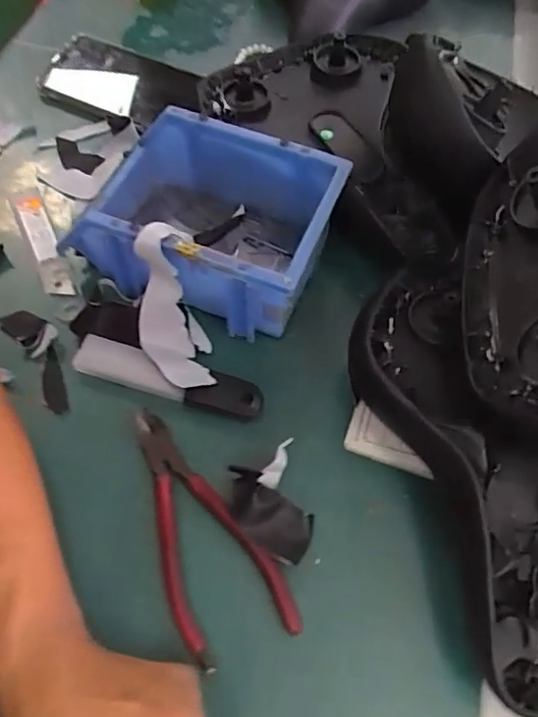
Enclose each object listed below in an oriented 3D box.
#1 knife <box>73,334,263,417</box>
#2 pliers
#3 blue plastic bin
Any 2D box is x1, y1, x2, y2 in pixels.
[{"bbox_3d":[-0.067,0.012,0.366,0.129,0.010,0.026,15,60,6],"label":"knife"},{"bbox_3d":[-0.049,0.100,0.317,0.059,0.013,0.156,-32,66,-19],"label":"pliers"},{"bbox_3d":[-0.050,-0.098,0.389,0.170,0.076,0.116,21,61,9],"label":"blue plastic bin"}]

